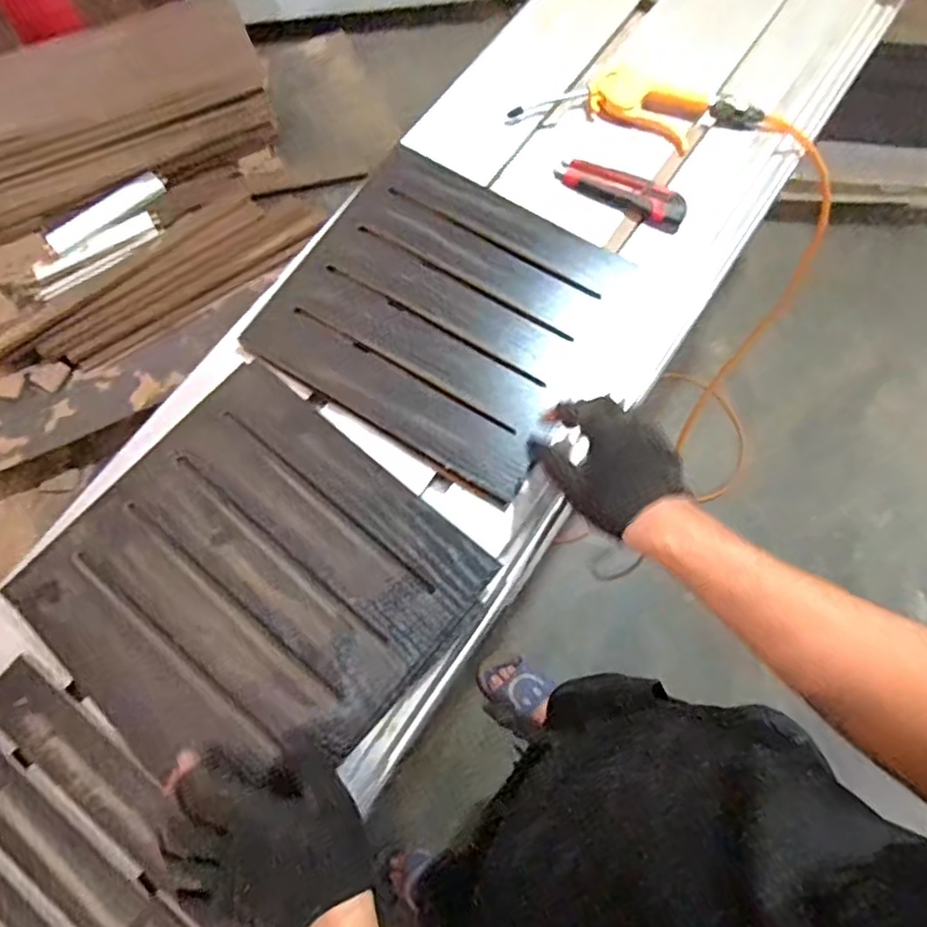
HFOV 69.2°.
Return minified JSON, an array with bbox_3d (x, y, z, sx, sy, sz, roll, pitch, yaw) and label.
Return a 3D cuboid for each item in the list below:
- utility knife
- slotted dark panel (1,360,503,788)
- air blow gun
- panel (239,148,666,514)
[{"bbox_3d":[0.175,-0.304,0.741,0.148,0.015,0.044,29,73,10],"label":"utility knife"},{"bbox_3d":[-0.186,0.106,0.590,0.311,0.019,0.308,41,76,13],"label":"slotted dark panel"},{"bbox_3d":[0.200,-0.407,0.767,0.270,0.032,0.077,16,73,3],"label":"air blow gun"},{"bbox_3d":[-0.006,-0.156,0.690,0.328,0.017,0.292,32,74,11],"label":"panel"}]

